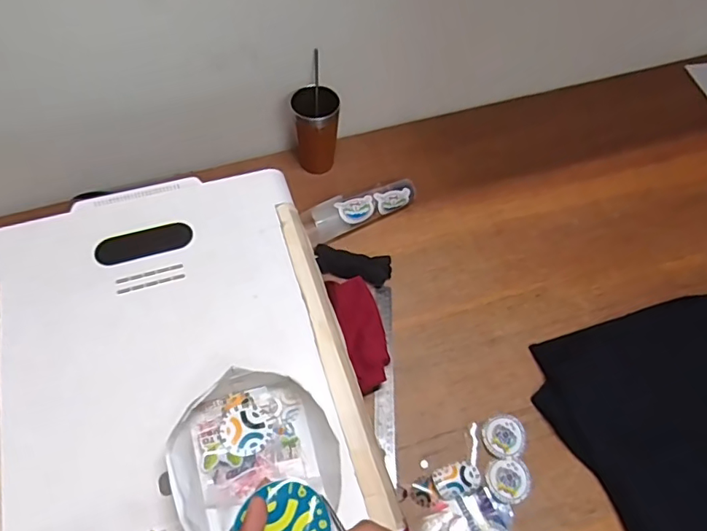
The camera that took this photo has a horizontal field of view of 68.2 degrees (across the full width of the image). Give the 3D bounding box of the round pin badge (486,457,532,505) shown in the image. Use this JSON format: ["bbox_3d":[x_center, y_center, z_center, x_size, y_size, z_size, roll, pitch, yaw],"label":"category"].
[{"bbox_3d":[0.212,0.292,0.710,0.060,0.007,0.057,2,58,-2],"label":"round pin badge"}]

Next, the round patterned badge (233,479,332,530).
[{"bbox_3d":[-0.039,0.157,0.312,0.050,0.005,0.053,3,79,-16],"label":"round patterned badge"}]

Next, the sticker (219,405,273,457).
[{"bbox_3d":[-0.115,0.174,0.553,0.053,0.004,0.049,9,54,-12],"label":"sticker"}]

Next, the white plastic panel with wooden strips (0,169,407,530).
[{"bbox_3d":[-0.214,0.106,0.608,0.394,0.022,0.498,-15,60,-13],"label":"white plastic panel with wooden strips"}]

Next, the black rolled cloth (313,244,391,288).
[{"bbox_3d":[-0.003,-0.002,0.864,0.128,0.028,0.044,14,58,5],"label":"black rolled cloth"}]

